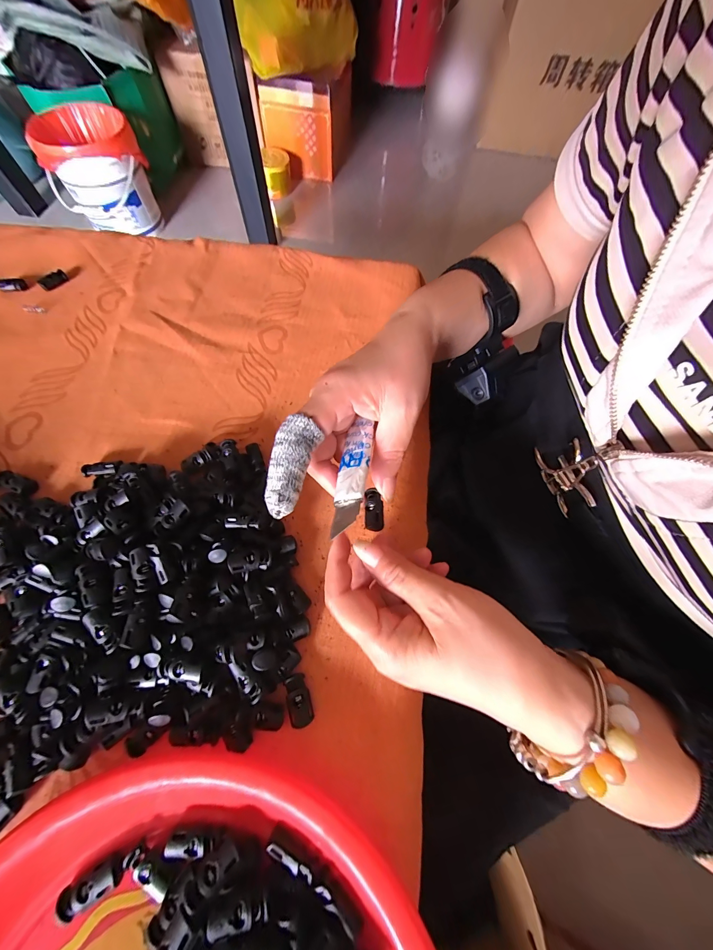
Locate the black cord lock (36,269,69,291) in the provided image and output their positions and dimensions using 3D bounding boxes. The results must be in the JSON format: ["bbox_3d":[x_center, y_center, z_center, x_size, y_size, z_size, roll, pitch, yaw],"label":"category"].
[{"bbox_3d":[-0.317,-0.204,0.338,0.014,0.008,0.027,39,70,14],"label":"black cord lock"}]

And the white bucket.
[{"bbox_3d":[-0.801,-0.939,1.015,0.283,0.258,0.268,1,66,-2],"label":"white bucket"}]

